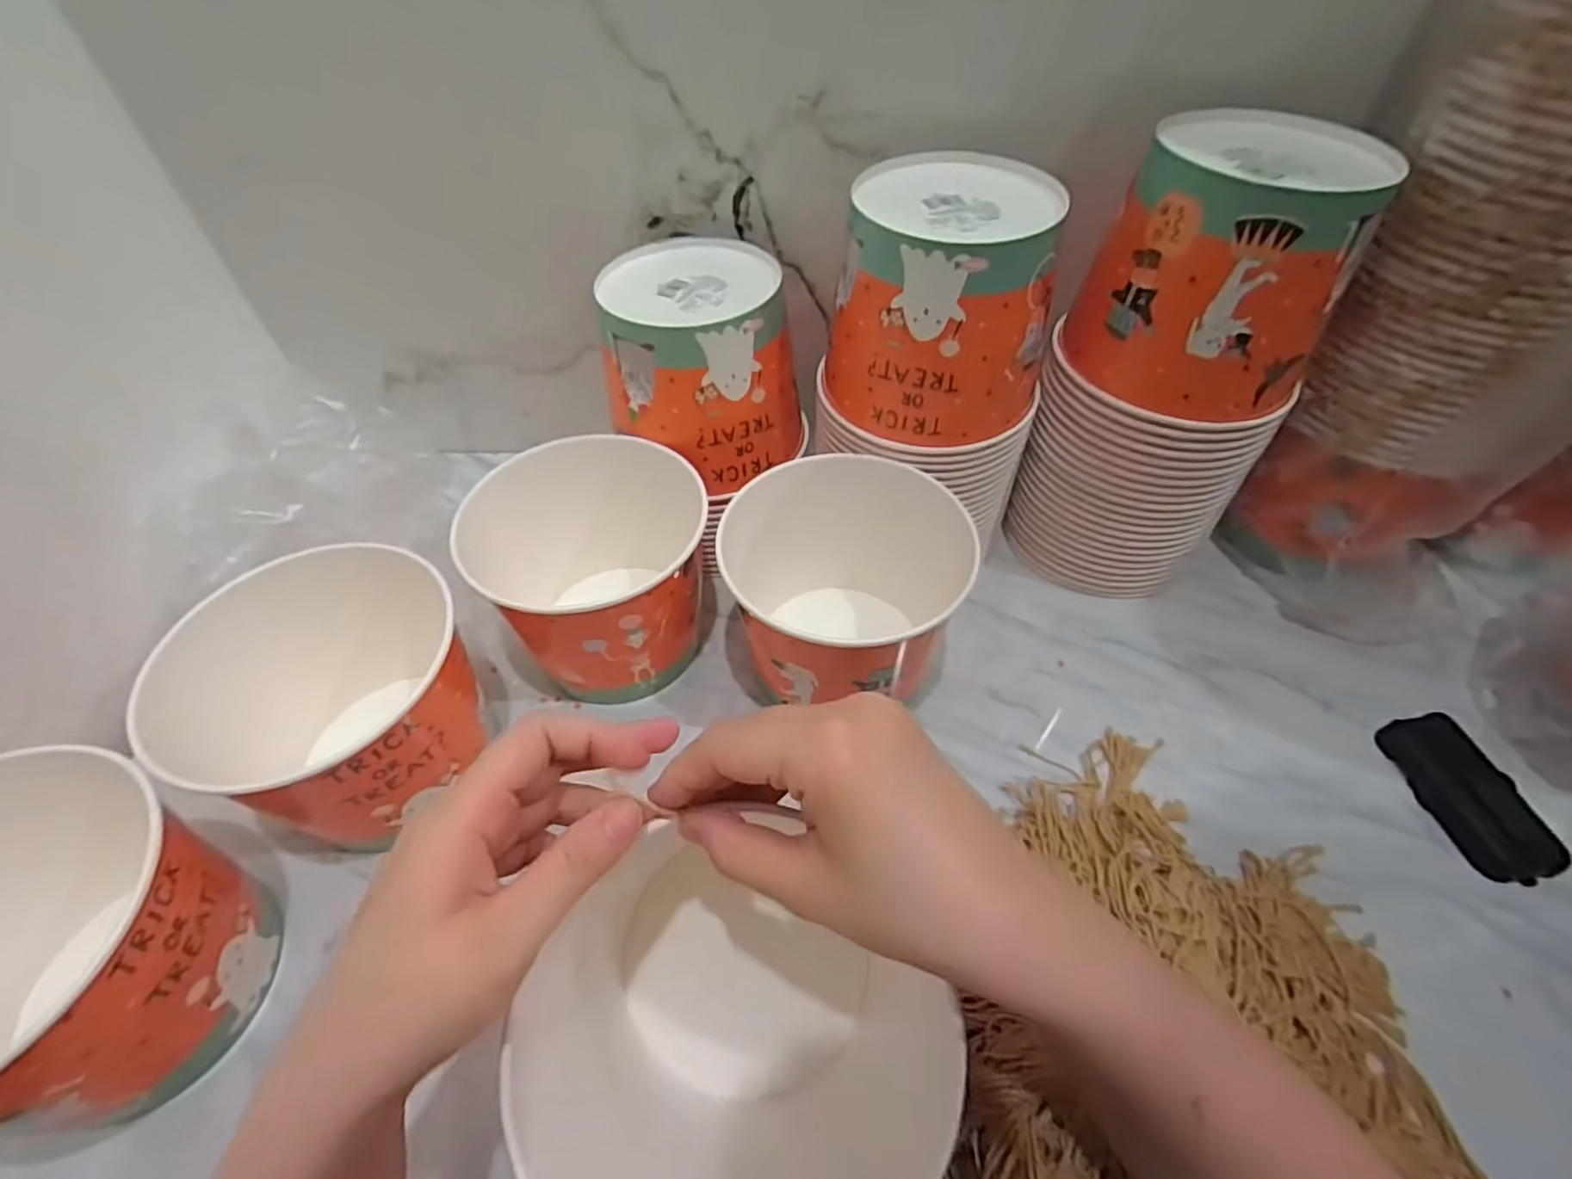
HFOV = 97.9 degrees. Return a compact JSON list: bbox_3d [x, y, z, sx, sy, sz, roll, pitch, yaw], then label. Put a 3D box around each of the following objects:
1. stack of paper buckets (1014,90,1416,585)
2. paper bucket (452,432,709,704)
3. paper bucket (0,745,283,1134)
[{"bbox_3d":[0.266,-0.147,0.482,0.149,0.294,0.123,20,54,16],"label":"stack of paper buckets"},{"bbox_3d":[-0.130,-0.007,0.498,0.141,0.126,0.143,0,51,1],"label":"paper bucket"},{"bbox_3d":[-0.367,0.169,0.347,0.159,0.112,0.168,0,51,1],"label":"paper bucket"}]

